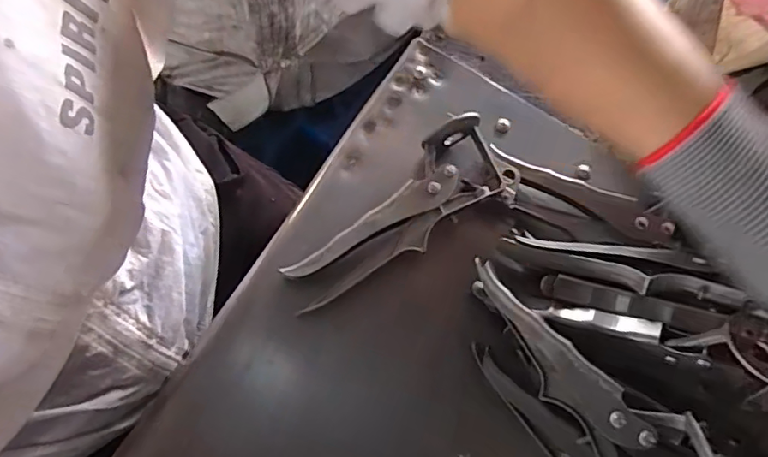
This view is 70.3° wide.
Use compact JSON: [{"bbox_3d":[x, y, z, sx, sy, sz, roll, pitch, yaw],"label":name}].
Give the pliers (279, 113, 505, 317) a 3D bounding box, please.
[{"bbox_3d":[0.008,-0.009,0.366,0.162,0.034,0.054,-36,79,-13],"label":"pliers"}]

